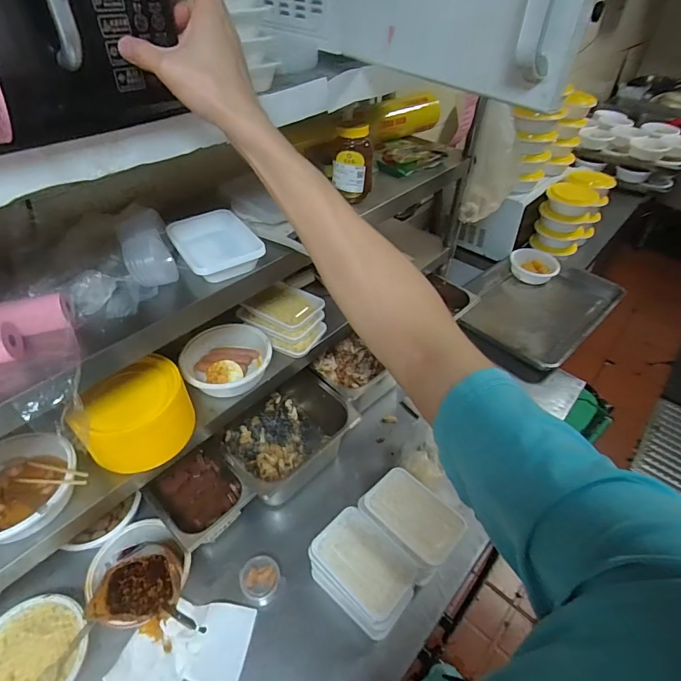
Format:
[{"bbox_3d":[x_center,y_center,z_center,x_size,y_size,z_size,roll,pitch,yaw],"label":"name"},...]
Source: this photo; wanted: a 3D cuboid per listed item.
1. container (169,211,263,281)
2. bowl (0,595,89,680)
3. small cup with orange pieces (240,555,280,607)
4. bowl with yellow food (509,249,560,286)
[{"bbox_3d":[-0.204,-0.158,0.672,0.116,0.038,0.163,-24,50,-24],"label":"container"},{"bbox_3d":[-0.491,0.502,0.656,0.163,0.055,0.162,1,45,-1],"label":"bowl"},{"bbox_3d":[-0.146,0.447,0.770,0.071,0.075,0.065,-10,46,-12],"label":"small cup with orange pieces"},{"bbox_3d":[0.688,-0.267,1.474,0.172,0.053,0.139,16,46,13],"label":"bowl with yellow food"}]

